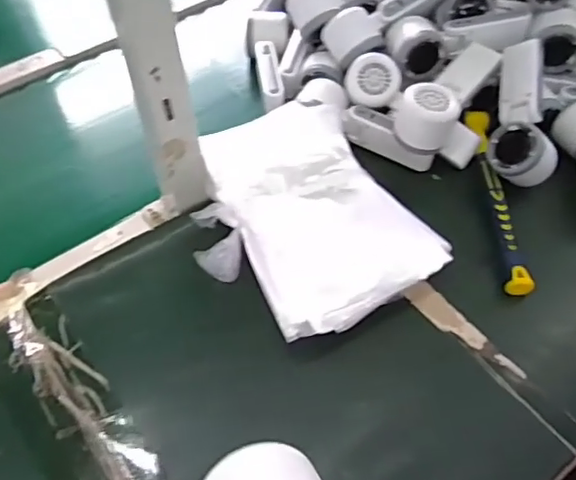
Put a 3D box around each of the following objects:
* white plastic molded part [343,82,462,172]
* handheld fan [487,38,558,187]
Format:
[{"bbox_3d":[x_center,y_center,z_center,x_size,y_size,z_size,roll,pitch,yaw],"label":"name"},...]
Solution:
[{"bbox_3d":[0.120,-0.130,0.643,0.115,0.094,0.056,26,59,18],"label":"white plastic molded part"},{"bbox_3d":[0.254,-0.145,0.641,0.069,0.045,0.168,4,69,4],"label":"handheld fan"}]

